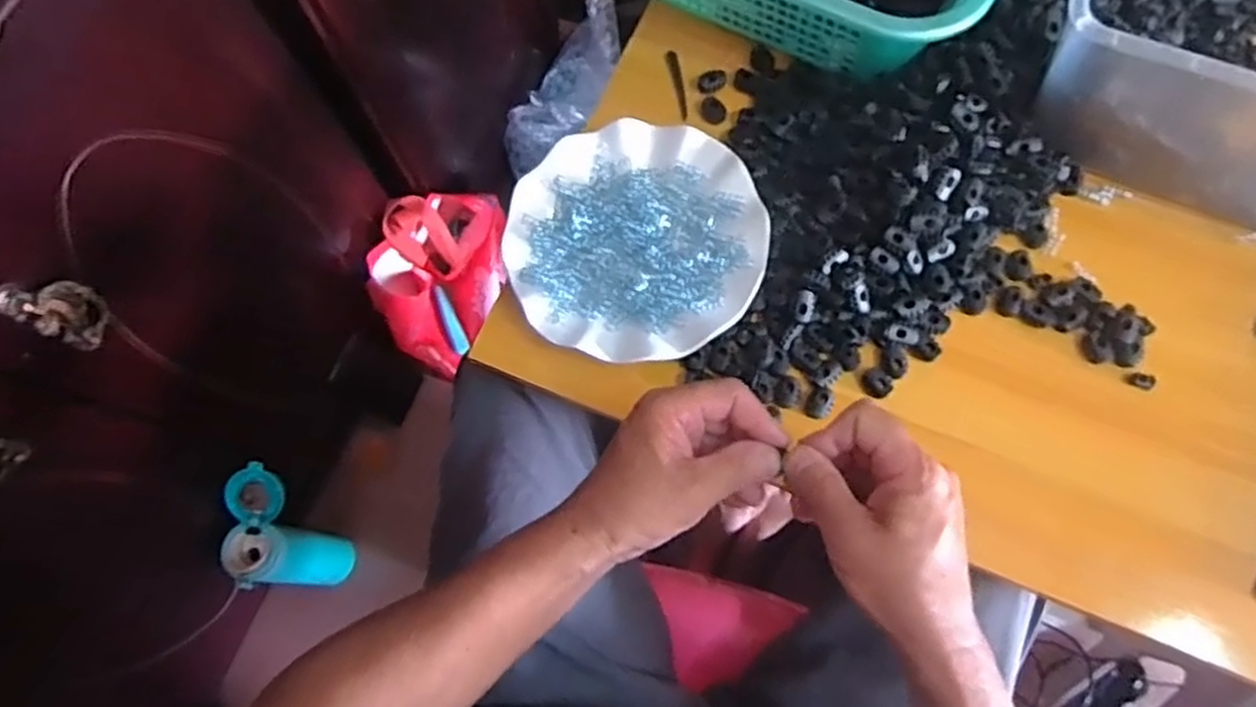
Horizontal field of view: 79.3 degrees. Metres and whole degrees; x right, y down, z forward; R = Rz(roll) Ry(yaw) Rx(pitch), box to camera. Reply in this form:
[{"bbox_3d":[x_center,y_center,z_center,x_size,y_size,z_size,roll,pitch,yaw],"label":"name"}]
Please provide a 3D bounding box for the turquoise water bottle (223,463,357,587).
[{"bbox_3d":[-0.383,0.206,0.872,0.067,0.219,0.120,-5,72,1],"label":"turquoise water bottle"}]

